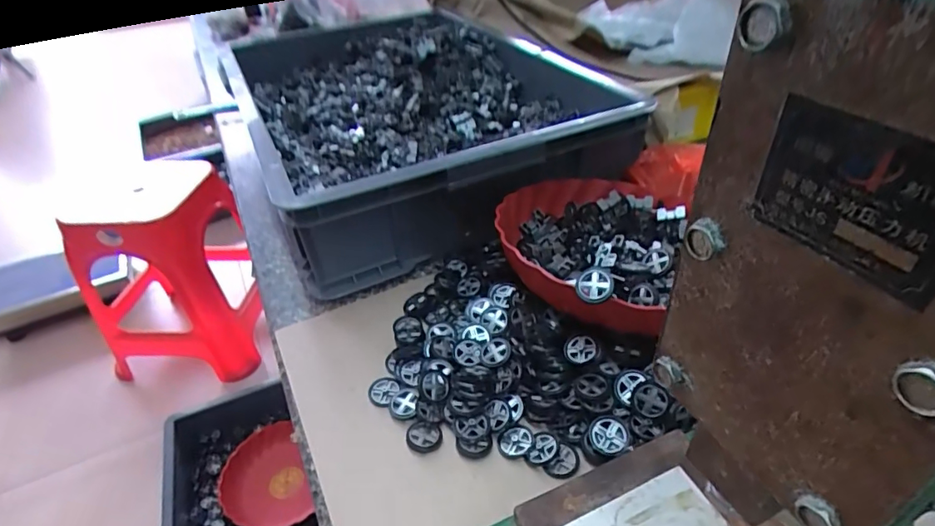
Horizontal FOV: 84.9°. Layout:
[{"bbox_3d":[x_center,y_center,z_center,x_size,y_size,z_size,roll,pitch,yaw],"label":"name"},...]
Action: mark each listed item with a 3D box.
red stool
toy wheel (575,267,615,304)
[{"bbox_3d":[-0.764,0.027,1.326,0.381,0.452,0.290,-1,39,5],"label":"red stool"},{"bbox_3d":[0.095,0.017,0.380,0.026,0.009,0.025,9,72,26],"label":"toy wheel"}]

